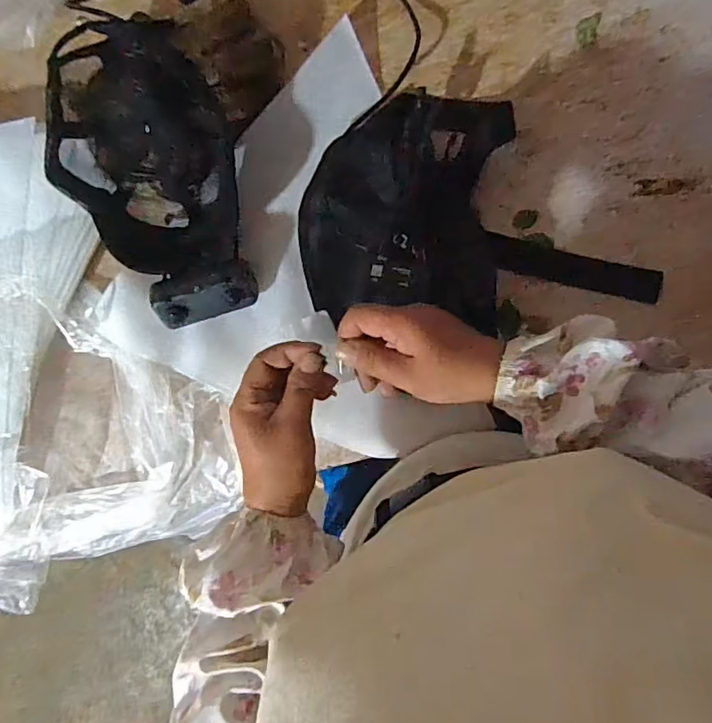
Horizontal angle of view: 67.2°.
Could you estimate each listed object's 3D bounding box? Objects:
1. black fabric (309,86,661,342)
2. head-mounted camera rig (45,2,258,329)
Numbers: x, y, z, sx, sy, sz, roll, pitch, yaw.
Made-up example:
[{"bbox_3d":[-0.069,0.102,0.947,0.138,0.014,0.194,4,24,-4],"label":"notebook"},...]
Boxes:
[{"bbox_3d":[0.091,-0.142,0.518,0.302,0.053,0.236,-16,90,5],"label":"black fabric"},{"bbox_3d":[-0.198,-0.190,0.523,0.177,0.080,0.303,-12,90,5],"label":"head-mounted camera rig"}]

